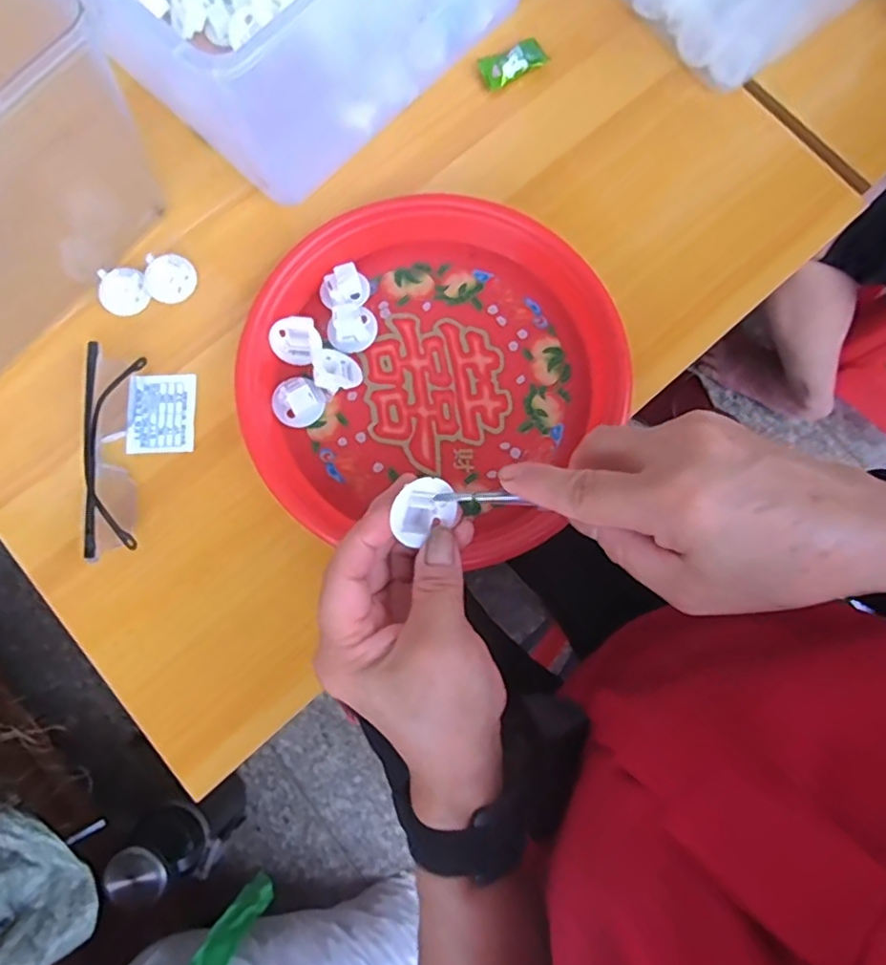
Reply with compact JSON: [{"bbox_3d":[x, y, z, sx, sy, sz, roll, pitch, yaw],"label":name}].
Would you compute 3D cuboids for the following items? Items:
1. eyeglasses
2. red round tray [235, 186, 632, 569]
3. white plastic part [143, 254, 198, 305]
[{"bbox_3d":[-0.205,-0.019,0.377,0.030,0.027,0.128,-4,78,-2],"label":"eyeglasses"},{"bbox_3d":[-0.009,-0.068,0.385,0.221,0.034,0.229,0,78,-2],"label":"red round tray"},{"bbox_3d":[-0.185,-0.138,0.409,0.030,0.016,0.032,0,78,-2],"label":"white plastic part"}]

